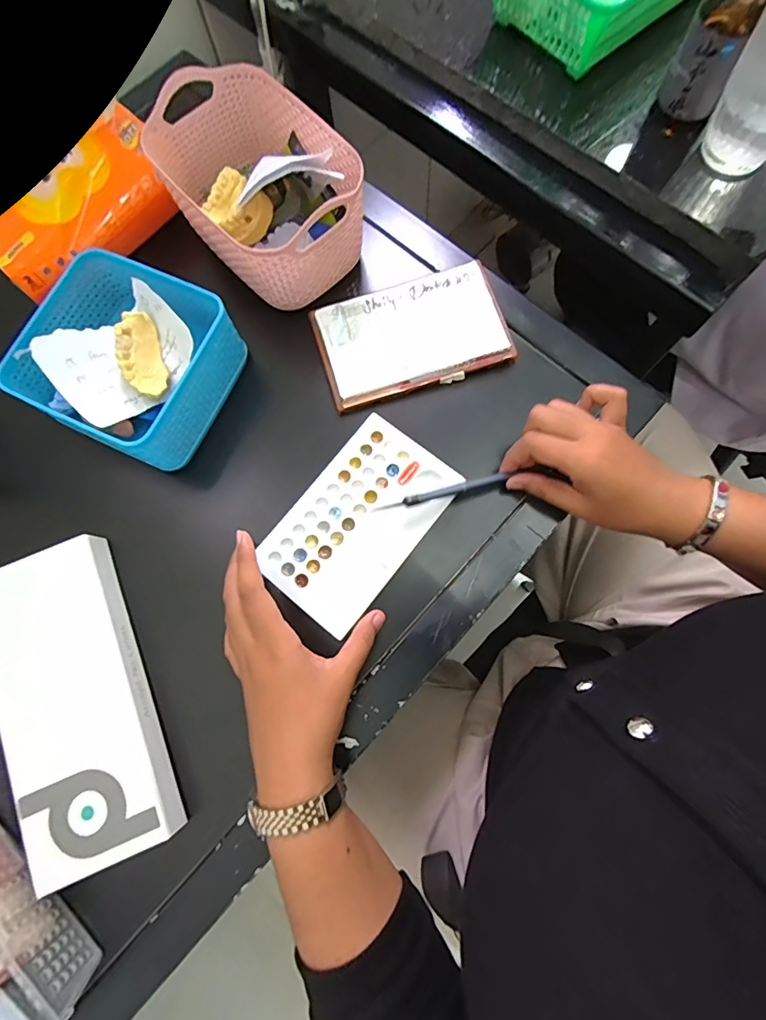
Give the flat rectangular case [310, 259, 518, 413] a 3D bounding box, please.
[{"bbox_3d":[0.025,-0.148,0.387,0.155,0.010,0.092,-16,77,-2],"label":"flat rectangular case"}]

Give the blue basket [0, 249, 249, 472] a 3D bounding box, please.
[{"bbox_3d":[-0.196,-0.115,0.360,0.129,0.059,0.131,23,79,7],"label":"blue basket"}]

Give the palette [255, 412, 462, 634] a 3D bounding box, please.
[{"bbox_3d":[-0.019,0.007,0.354,0.094,0.009,0.151,38,81,9],"label":"palette"}]

